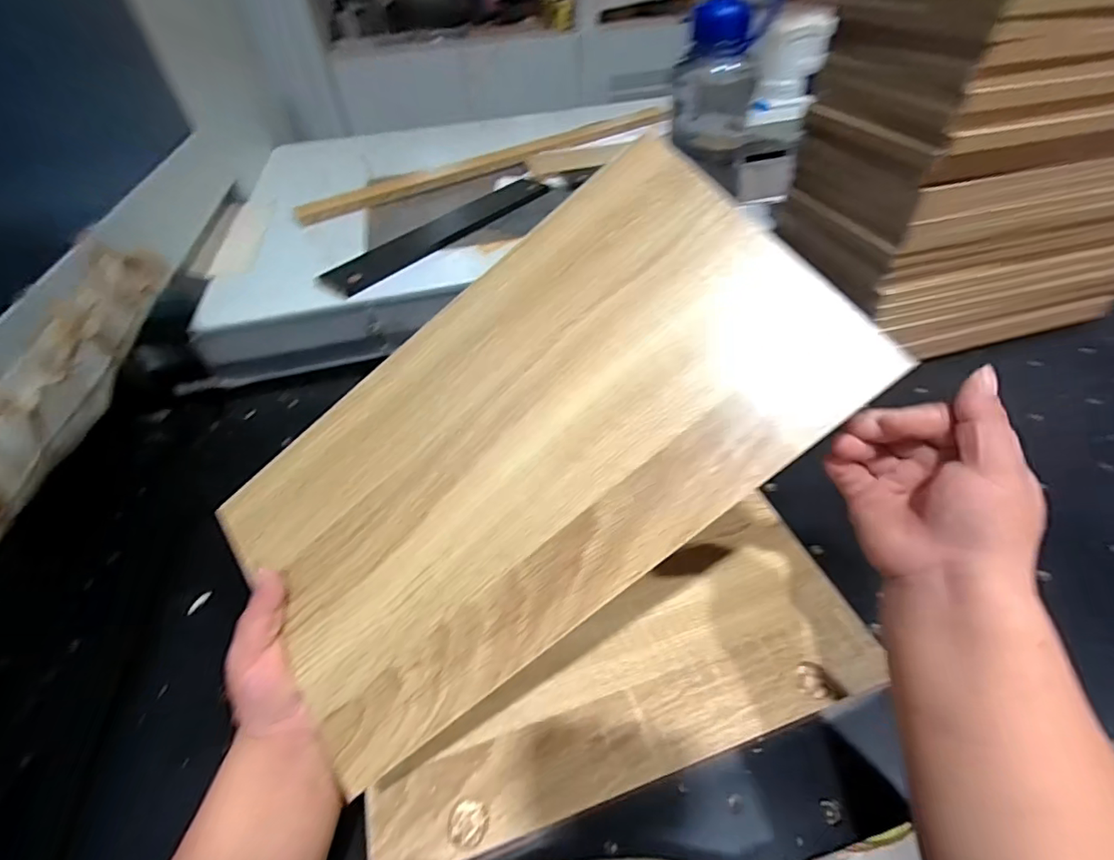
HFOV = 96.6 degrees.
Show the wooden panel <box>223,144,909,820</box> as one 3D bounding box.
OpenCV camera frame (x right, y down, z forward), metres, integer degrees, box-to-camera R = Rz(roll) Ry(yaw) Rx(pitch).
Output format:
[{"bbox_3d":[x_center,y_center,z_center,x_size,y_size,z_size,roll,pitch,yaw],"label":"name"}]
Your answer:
[{"bbox_3d":[-0.026,0.011,0.279,0.352,0.008,0.194,-39,73,5],"label":"wooden panel"}]

